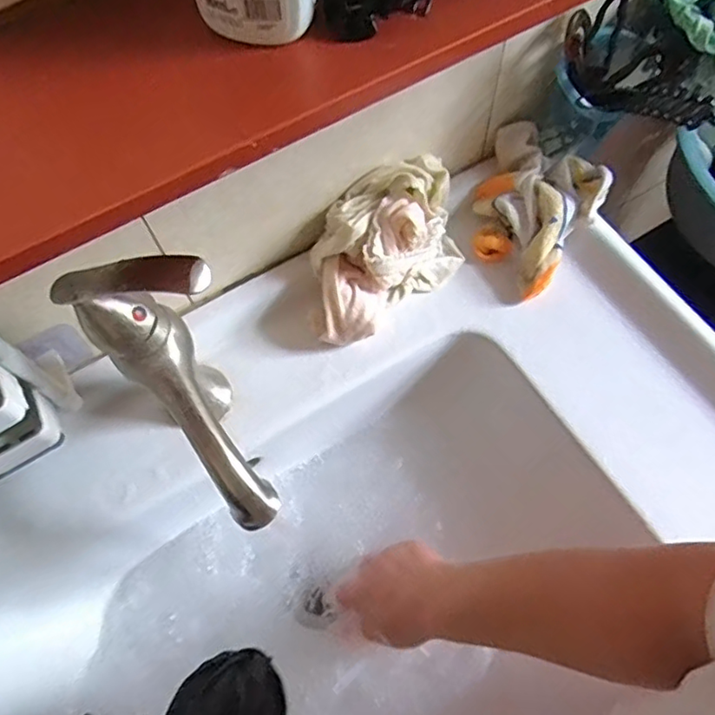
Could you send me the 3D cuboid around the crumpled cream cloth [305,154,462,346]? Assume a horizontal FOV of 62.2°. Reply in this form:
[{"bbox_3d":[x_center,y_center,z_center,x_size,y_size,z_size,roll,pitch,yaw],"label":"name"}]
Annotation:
[{"bbox_3d":[0.020,-0.092,0.497,0.154,0.086,0.084,-41,70,-15],"label":"crumpled cream cloth"}]

